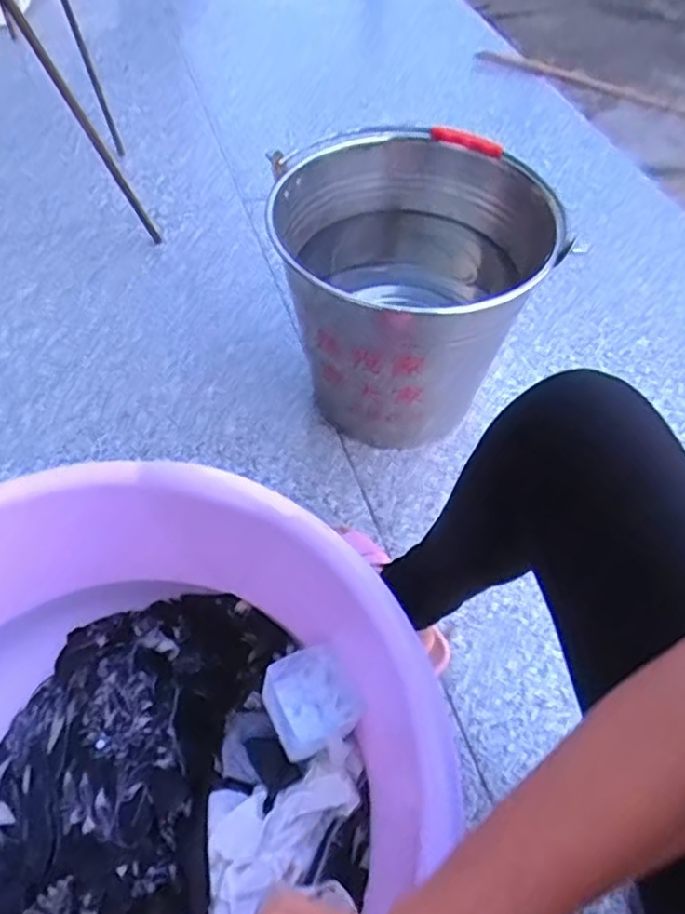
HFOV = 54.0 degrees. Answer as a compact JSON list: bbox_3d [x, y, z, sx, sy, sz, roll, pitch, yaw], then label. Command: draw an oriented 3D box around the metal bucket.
[{"bbox_3d":[0.085,-0.184,0.847,0.301,0.298,0.269,-11,55,-3],"label":"metal bucket"}]

